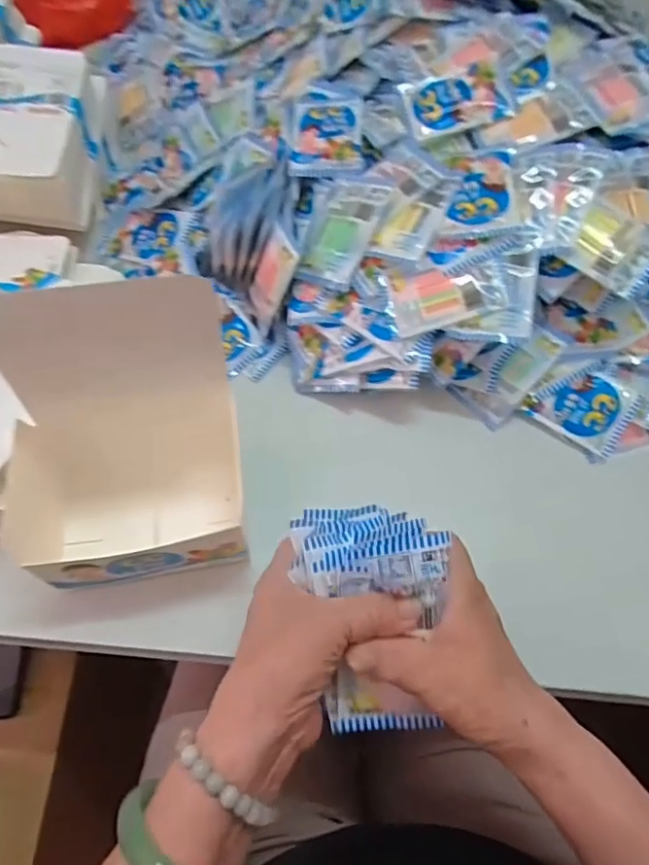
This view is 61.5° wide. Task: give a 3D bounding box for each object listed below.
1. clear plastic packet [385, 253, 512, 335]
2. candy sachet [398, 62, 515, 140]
[{"bbox_3d":[0.102,-0.114,0.452,0.092,0.008,0.053,-9,78,9],"label":"clear plastic packet"},{"bbox_3d":[0.122,-0.306,0.502,0.092,0.007,0.064,-13,75,5],"label":"candy sachet"}]

